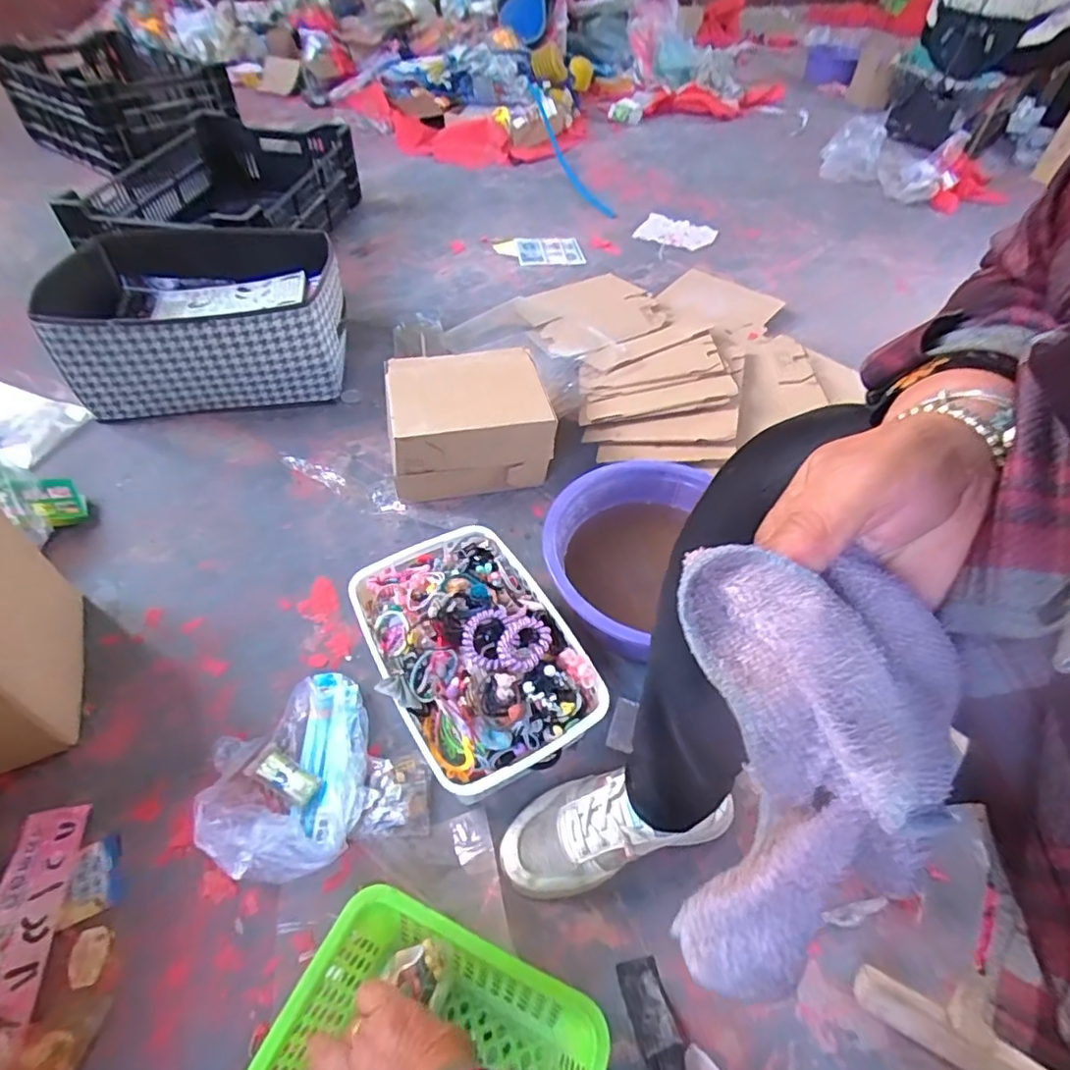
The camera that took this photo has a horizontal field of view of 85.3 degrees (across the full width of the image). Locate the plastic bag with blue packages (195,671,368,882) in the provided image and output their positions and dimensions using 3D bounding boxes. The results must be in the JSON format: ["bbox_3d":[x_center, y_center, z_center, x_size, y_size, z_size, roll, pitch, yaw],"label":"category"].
[{"bbox_3d":[-0.259,0.239,0.610,0.155,0.058,0.210,-5,50,-6],"label":"plastic bag with blue packages"}]

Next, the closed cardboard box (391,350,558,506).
[{"bbox_3d":[-0.106,-0.183,0.924,0.227,0.139,0.222,-7,50,-8],"label":"closed cardboard box"}]

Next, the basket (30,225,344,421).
[{"bbox_3d":[-0.593,-0.420,1.083,0.462,0.180,0.434,-11,50,-11],"label":"basket"}]

